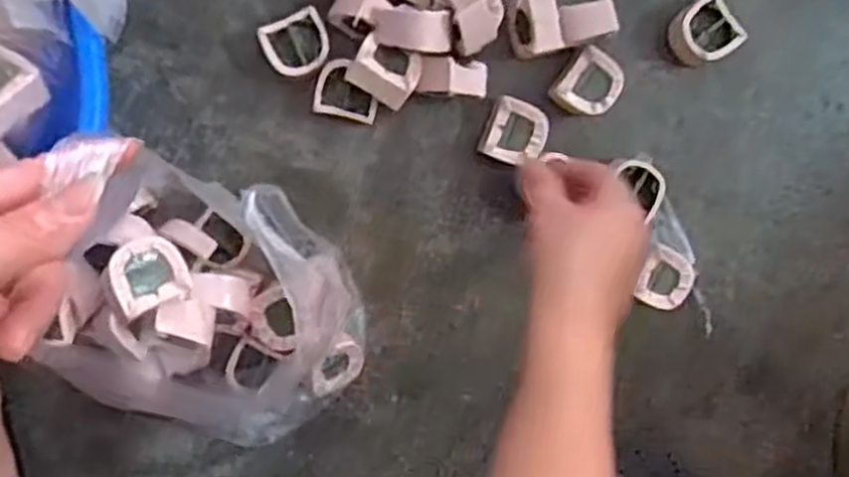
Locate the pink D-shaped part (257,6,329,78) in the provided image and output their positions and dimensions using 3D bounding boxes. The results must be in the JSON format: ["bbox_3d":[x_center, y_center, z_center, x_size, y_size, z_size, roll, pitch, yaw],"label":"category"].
[{"bbox_3d":[-0.093,-0.140,0.579,0.047,0.031,0.042,-24,98,-4],"label":"pink D-shaped part"}]

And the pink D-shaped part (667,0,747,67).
[{"bbox_3d":[0.215,-0.159,0.607,0.045,0.029,0.046,-35,99,-2],"label":"pink D-shaped part"}]

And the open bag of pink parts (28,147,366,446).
[{"bbox_3d":[-0.136,0.055,0.537,0.196,0.138,0.155,37,91,-9],"label":"open bag of pink parts"}]

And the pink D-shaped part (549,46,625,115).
[{"bbox_3d":[0.125,-0.116,0.603,0.042,0.034,0.052,40,90,-9],"label":"pink D-shaped part"}]

